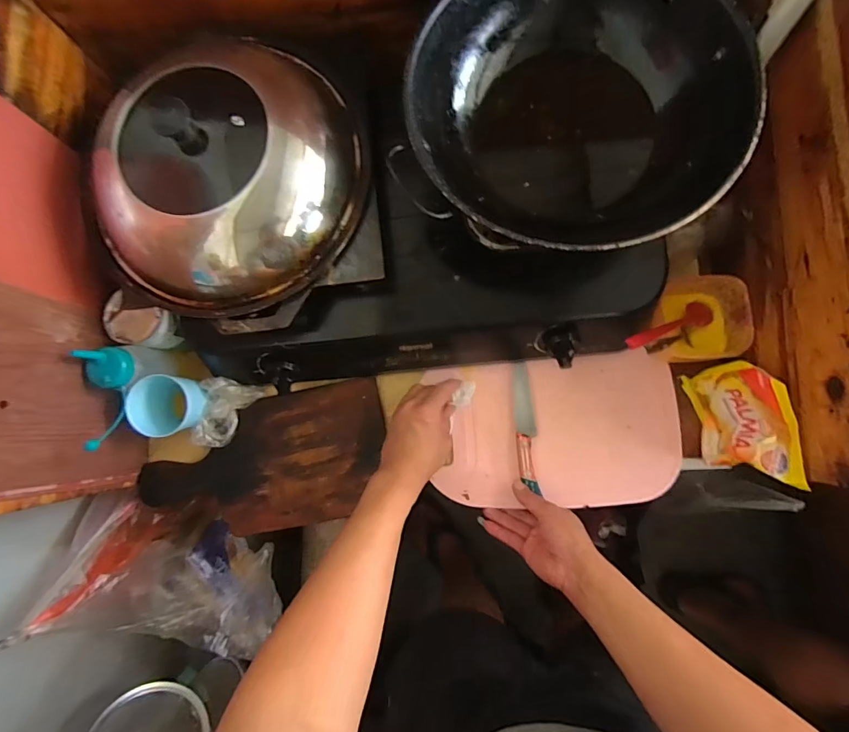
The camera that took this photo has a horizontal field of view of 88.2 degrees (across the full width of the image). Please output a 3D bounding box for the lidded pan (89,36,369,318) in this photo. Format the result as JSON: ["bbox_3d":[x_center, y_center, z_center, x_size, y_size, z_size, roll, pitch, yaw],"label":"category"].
[{"bbox_3d":[-0.211,-0.202,0.469,0.304,0.125,0.282,-45,82,0],"label":"lidded pan"}]

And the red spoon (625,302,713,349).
[{"bbox_3d":[0.294,-0.048,0.521,0.182,0.019,0.031,-18,80,-36],"label":"red spoon"}]

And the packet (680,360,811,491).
[{"bbox_3d":[0.360,0.065,0.506,0.027,0.131,0.131,-12,84,-8],"label":"packet"}]

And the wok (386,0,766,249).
[{"bbox_3d":[0.144,-0.257,0.445,0.299,0.110,0.297,14,86,7],"label":"wok"}]

